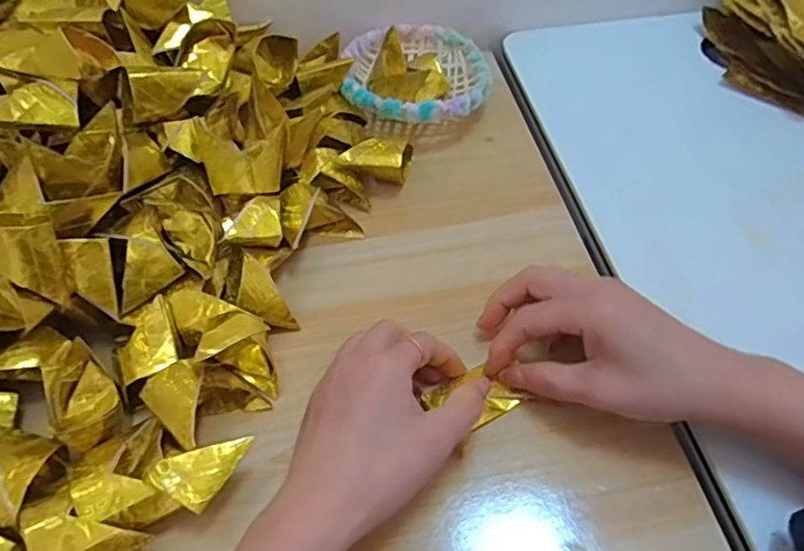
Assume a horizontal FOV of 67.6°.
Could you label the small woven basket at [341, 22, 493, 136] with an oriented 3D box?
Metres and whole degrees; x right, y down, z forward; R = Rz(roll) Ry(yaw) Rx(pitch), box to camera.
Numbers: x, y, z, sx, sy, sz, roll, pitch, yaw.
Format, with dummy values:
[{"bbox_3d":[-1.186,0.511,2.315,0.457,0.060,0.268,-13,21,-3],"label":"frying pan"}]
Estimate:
[{"bbox_3d":[0.014,-0.161,0.494,0.120,0.039,0.128,-4,54,-1],"label":"small woven basket"}]

